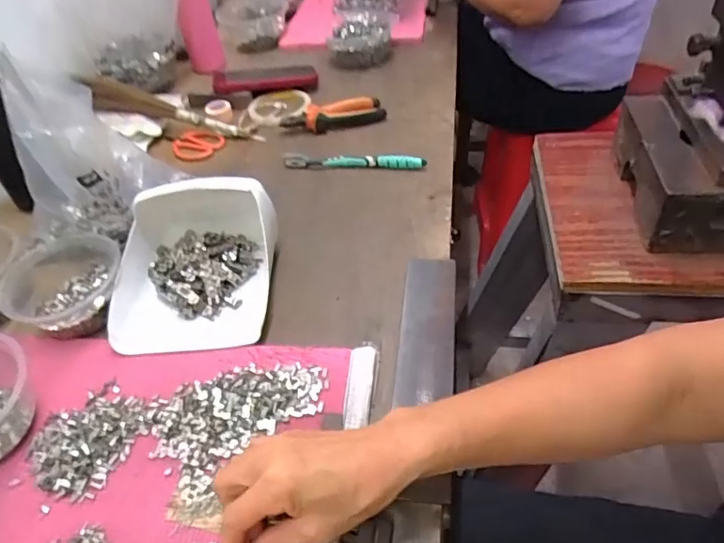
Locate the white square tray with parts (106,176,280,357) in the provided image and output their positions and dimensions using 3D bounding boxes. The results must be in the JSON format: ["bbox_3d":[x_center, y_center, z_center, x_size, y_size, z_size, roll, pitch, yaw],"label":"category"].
[{"bbox_3d":[-0.168,-0.016,0.526,0.155,0.079,0.170,-5,44,4],"label":"white square tray with parts"}]

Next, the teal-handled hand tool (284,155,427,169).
[{"bbox_3d":[-0.011,-0.145,0.695,0.184,0.019,0.014,4,45,8],"label":"teal-handled hand tool"}]

